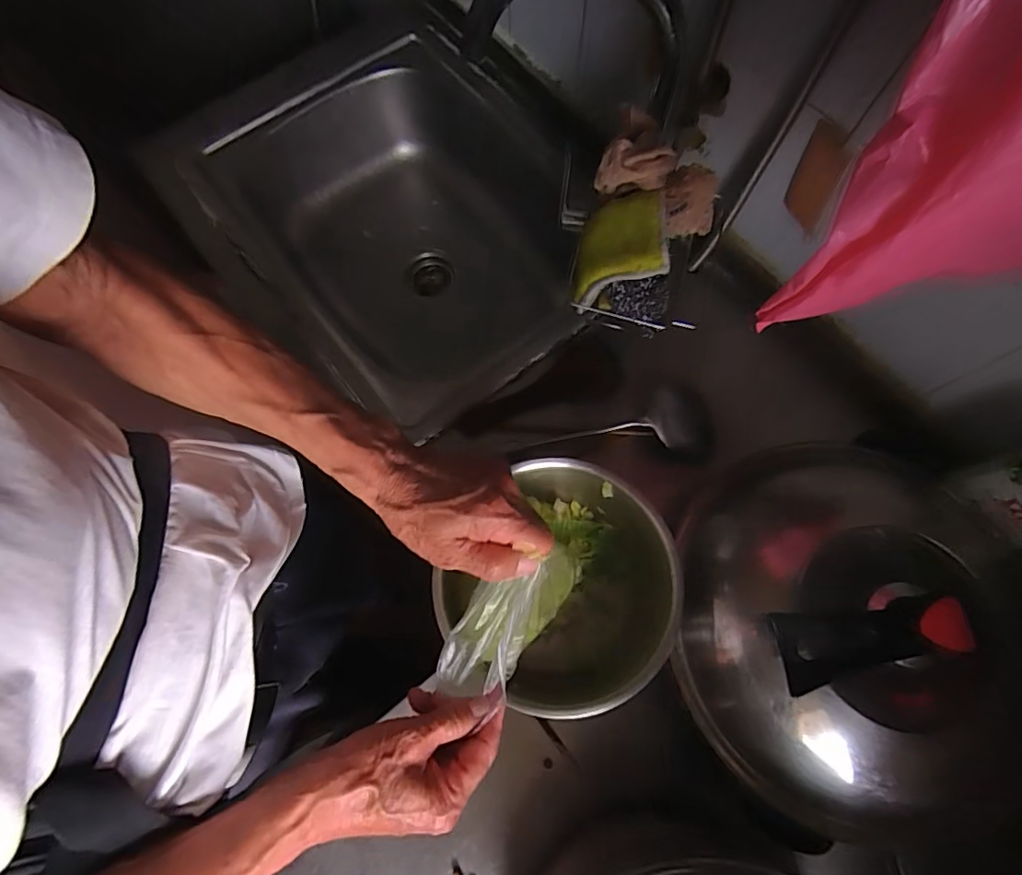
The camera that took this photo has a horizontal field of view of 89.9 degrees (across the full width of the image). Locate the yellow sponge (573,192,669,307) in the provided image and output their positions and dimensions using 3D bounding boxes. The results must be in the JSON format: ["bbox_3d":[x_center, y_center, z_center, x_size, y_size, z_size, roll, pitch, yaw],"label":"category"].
[{"bbox_3d":[0.102,-0.183,0.490,0.098,0.021,0.090,-5,79,37],"label":"yellow sponge"}]

